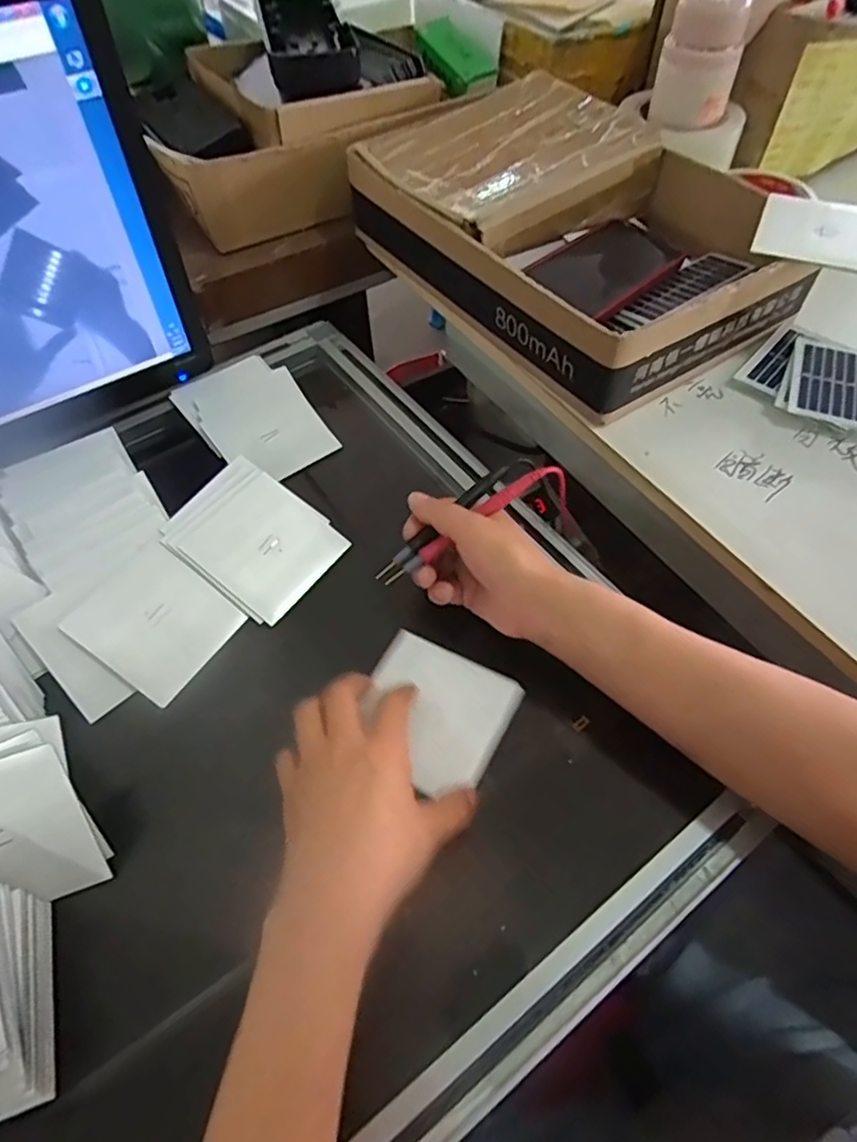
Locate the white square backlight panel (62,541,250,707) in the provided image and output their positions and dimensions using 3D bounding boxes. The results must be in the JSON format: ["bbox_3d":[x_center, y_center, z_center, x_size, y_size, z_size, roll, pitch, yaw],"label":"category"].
[{"bbox_3d":[-0.188,0.035,0.432,0.089,0.005,0.083,39,67,2],"label":"white square backlight panel"}]

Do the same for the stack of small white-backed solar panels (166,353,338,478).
[{"bbox_3d":[-0.155,-0.138,0.558,0.098,0.012,0.155,-32,61,-18],"label":"stack of small white-backed solar panels"}]

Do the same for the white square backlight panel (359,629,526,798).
[{"bbox_3d":[0.002,0.089,0.401,0.094,0.005,0.086,24,60,17],"label":"white square backlight panel"}]

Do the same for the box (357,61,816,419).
[{"bbox_3d":[0.120,-0.308,0.545,0.246,0.080,0.377,-30,60,-17],"label":"box"}]

